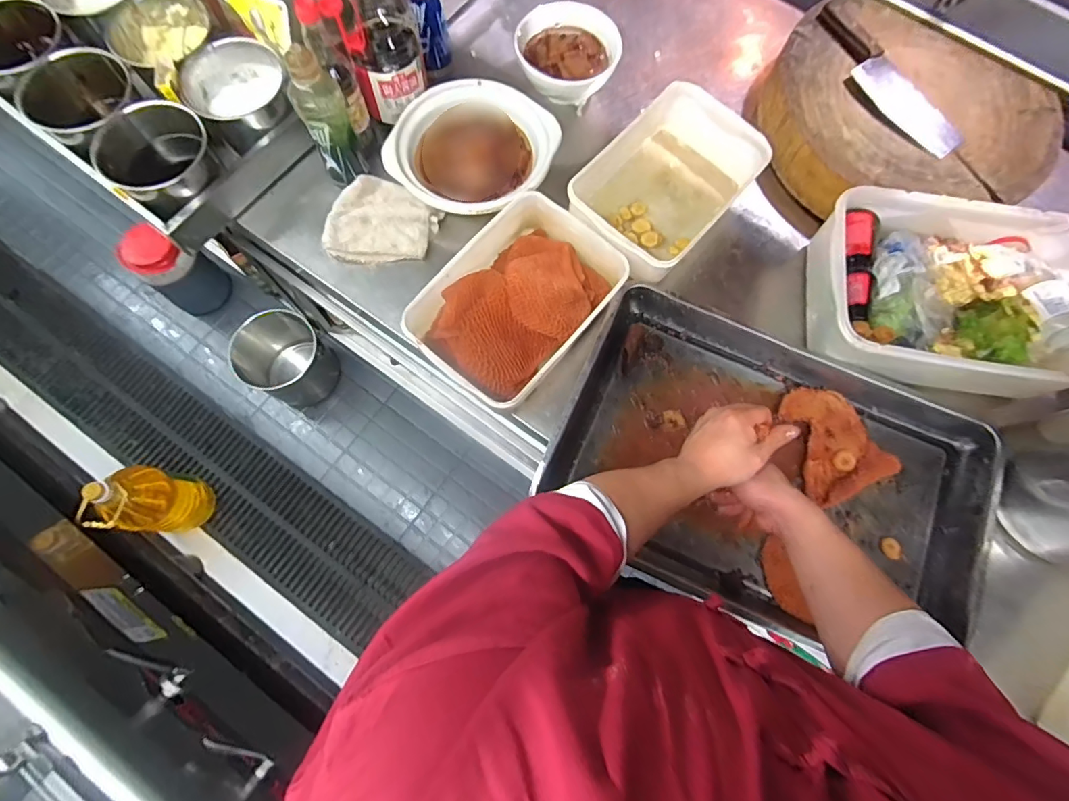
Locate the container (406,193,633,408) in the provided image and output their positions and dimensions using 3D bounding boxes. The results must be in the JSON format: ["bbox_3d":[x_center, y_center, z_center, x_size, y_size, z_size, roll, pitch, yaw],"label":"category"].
[{"bbox_3d":[-0.022,-0.146,0.759,0.209,0.075,0.304,40,76,9],"label":"container"}]

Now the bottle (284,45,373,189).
[{"bbox_3d":[-0.304,-0.409,0.747,0.067,0.201,0.066,-23,76,-8],"label":"bottle"}]

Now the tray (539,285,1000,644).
[{"bbox_3d":[0.332,0.099,0.727,0.579,0.054,0.391,24,75,5],"label":"tray"}]

